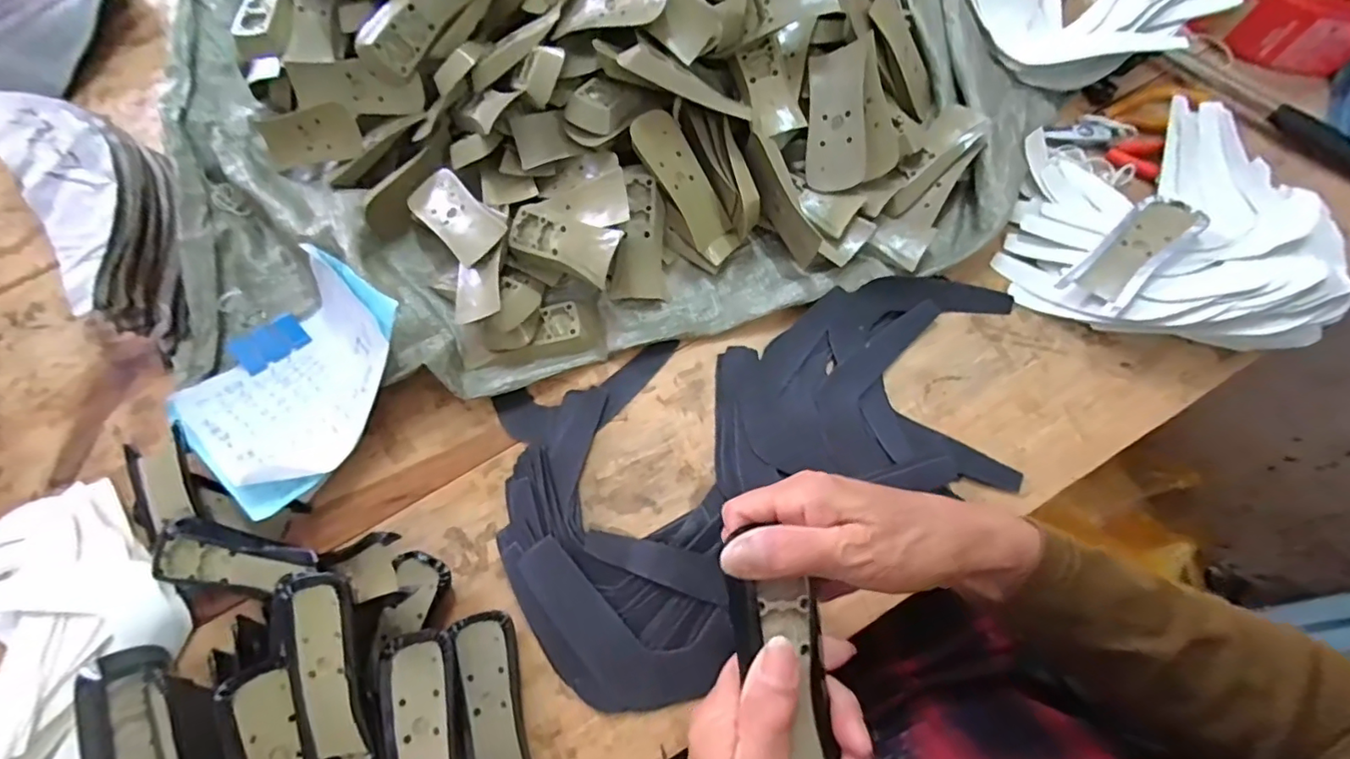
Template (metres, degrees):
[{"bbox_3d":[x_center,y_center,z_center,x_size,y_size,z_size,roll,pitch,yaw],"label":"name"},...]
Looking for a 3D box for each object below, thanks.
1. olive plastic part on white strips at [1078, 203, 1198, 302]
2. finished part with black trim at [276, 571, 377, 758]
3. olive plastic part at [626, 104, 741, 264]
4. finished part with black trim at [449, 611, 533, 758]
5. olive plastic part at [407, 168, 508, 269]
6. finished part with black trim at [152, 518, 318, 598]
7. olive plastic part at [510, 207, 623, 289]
[{"bbox_3d":[0.348,-0.100,0.425,0.104,0.008,0.030,-39,60,-10],"label":"olive plastic part on white strips"},{"bbox_3d":[-0.208,0.176,0.342,0.044,0.015,0.115,-10,87,-1],"label":"finished part with black trim"},{"bbox_3d":[0.010,-0.152,0.451,0.042,0.015,0.124,-36,106,-10],"label":"olive plastic part"},{"bbox_3d":[-0.115,0.212,0.361,0.039,0.012,0.116,-13,70,-2],"label":"finished part with black trim"},{"bbox_3d":[-0.180,-0.135,0.461,0.044,0.012,0.100,-44,65,-4],"label":"olive plastic part"},{"bbox_3d":[-0.297,0.123,0.388,0.105,0.022,0.039,7,71,5],"label":"finished part with black trim"},{"bbox_3d":[-0.083,-0.103,0.440,0.094,0.024,0.041,23,93,22],"label":"olive plastic part"}]

